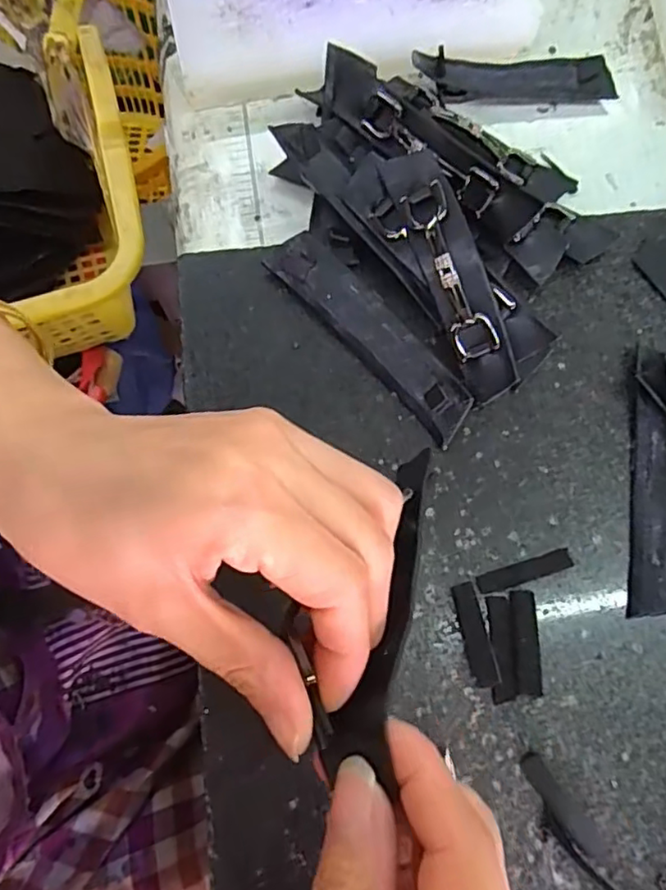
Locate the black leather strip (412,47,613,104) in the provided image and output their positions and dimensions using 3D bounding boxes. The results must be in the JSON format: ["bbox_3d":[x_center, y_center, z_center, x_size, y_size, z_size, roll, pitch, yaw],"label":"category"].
[{"bbox_3d":[0.100,-0.202,0.333,0.108,0.025,0.022,-4,75,-2],"label":"black leather strip"}]

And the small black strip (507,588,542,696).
[{"bbox_3d":[0.077,0.079,0.241,0.010,0.006,0.040,-2,75,-1],"label":"small black strip"}]

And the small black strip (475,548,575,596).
[{"bbox_3d":[0.080,0.053,0.249,0.041,0.004,0.008,-17,76,-5],"label":"small black strip"}]

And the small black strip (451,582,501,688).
[{"bbox_3d":[0.057,0.076,0.243,0.010,0.004,0.040,-12,76,-4],"label":"small black strip"}]

